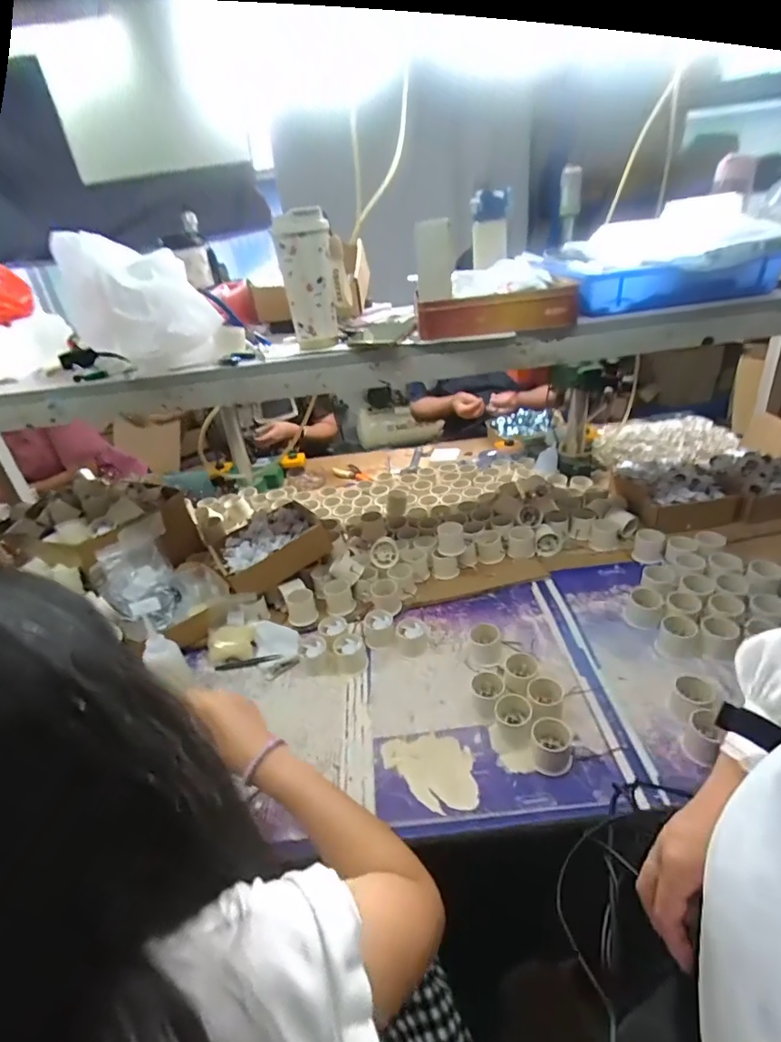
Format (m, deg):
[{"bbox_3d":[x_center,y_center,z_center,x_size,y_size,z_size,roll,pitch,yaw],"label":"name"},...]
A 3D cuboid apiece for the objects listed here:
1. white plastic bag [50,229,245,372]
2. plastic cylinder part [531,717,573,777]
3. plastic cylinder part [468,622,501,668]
[{"bbox_3d":[-0.331,-0.307,0.717,0.219,0.181,0.087,-21,34,-22],"label":"white plastic bag"},{"bbox_3d":[0.220,0.305,0.686,0.052,0.043,0.055,1,32,13],"label":"plastic cylinder part"},{"bbox_3d":[0.158,0.206,0.850,0.052,0.055,0.044,-2,31,9],"label":"plastic cylinder part"}]

